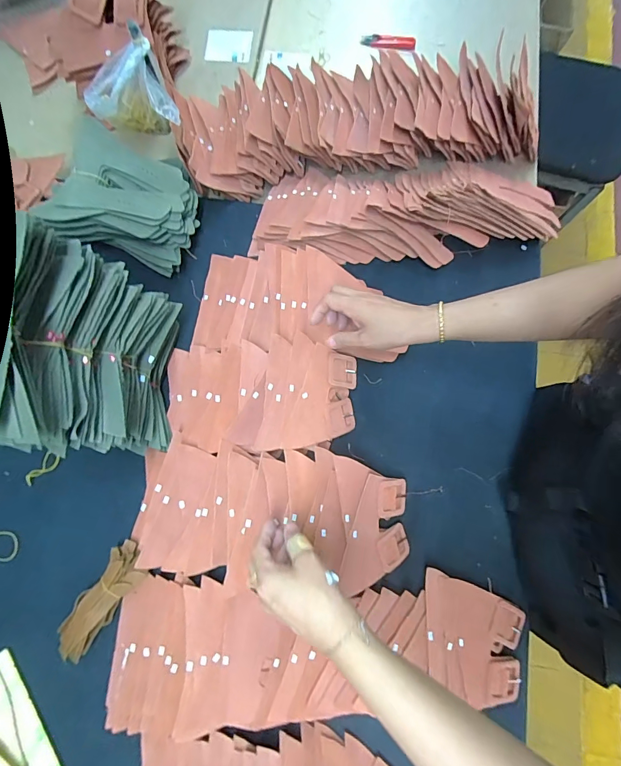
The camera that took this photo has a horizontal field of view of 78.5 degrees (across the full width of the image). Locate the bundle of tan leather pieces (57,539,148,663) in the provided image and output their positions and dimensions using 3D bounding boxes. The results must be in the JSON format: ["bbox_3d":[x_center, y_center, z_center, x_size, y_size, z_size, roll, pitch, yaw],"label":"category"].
[{"bbox_3d":[-0.264,0.275,0.486,0.050,0.032,0.142,36,80,7],"label":"bundle of tan leather pieces"}]

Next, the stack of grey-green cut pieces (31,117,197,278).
[{"bbox_3d":[-0.266,-0.263,0.556,0.193,0.079,0.162,19,78,4],"label":"stack of grey-green cut pieces"}]

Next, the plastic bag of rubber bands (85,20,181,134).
[{"bbox_3d":[-0.245,-0.391,0.515,0.136,0.115,0.063,9,78,1],"label":"plastic bag of rubber bands"}]

